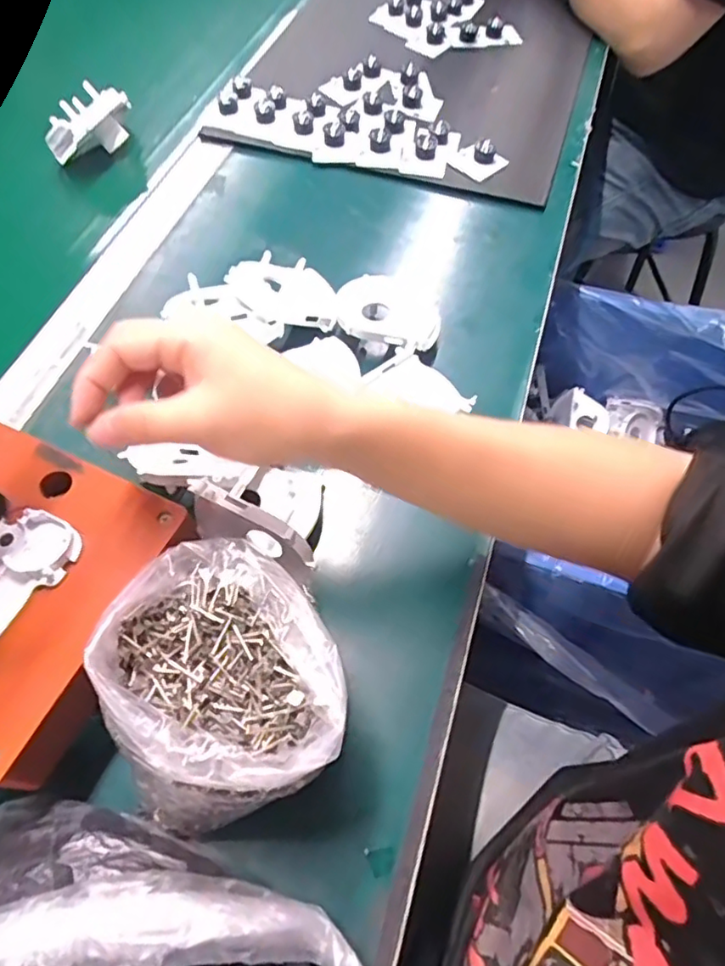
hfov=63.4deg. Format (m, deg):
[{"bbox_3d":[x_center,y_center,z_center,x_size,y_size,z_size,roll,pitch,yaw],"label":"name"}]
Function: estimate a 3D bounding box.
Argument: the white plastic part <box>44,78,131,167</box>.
[{"bbox_3d":[-0.272,-0.354,0.577,0.050,0.047,0.081,27,63,14],"label":"white plastic part"}]

